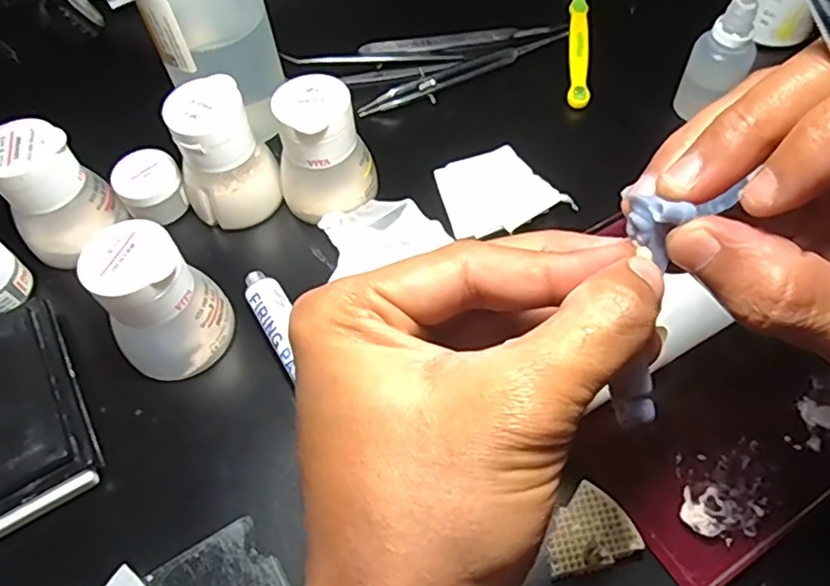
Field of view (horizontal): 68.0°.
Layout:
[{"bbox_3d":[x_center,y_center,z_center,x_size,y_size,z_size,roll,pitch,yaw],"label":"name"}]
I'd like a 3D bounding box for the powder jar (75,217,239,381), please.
[{"bbox_3d":[-0.110,0.001,0.261,0.043,0.052,0.049,37,67,22],"label":"powder jar"}]

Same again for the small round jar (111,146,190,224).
[{"bbox_3d":[-0.138,-0.055,0.321,0.032,0.022,0.032,-1,59,2],"label":"small round jar"}]

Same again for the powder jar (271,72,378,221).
[{"bbox_3d":[-0.046,-0.071,0.308,0.047,0.064,0.042,-12,59,-5],"label":"powder jar"}]

